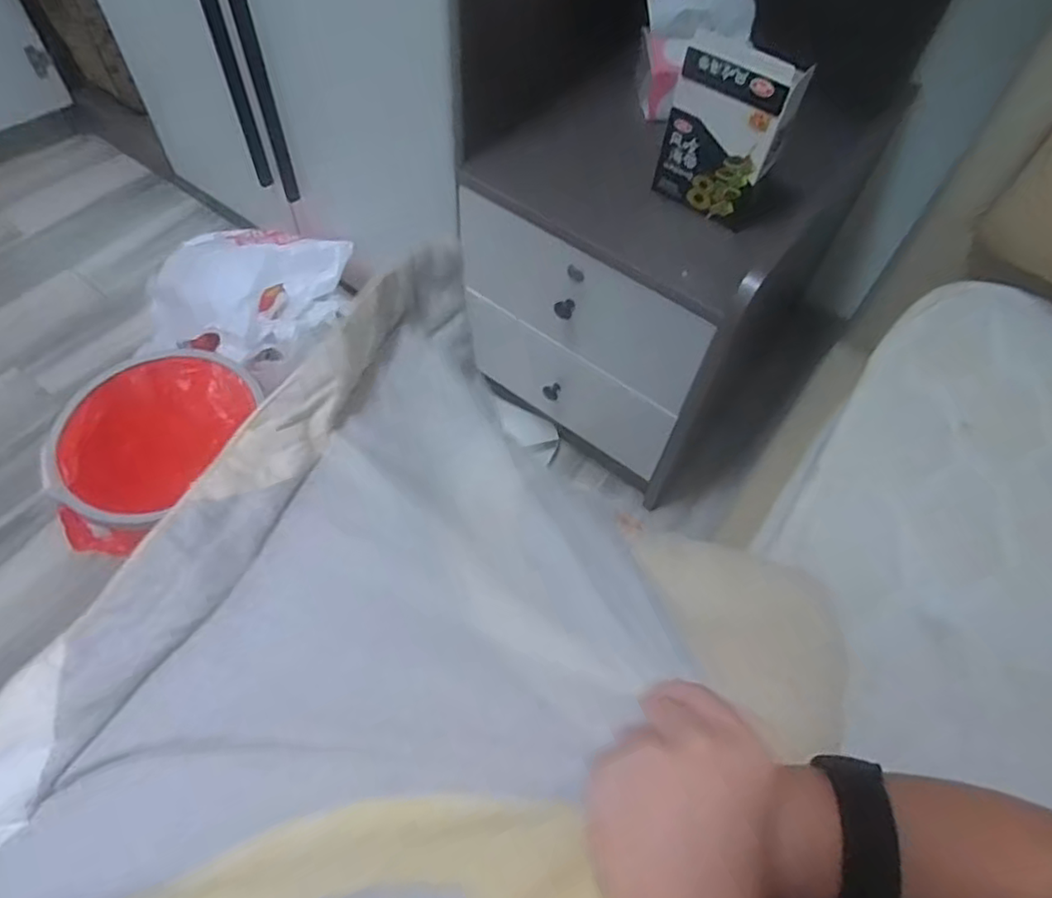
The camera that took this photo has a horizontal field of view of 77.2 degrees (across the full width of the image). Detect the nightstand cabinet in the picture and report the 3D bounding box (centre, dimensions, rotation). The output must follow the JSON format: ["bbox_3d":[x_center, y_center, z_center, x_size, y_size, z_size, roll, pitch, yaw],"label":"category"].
[{"bbox_3d":[0.226,-0.321,1.051,0.414,0.417,0.583,33,62,16],"label":"nightstand cabinet"}]

